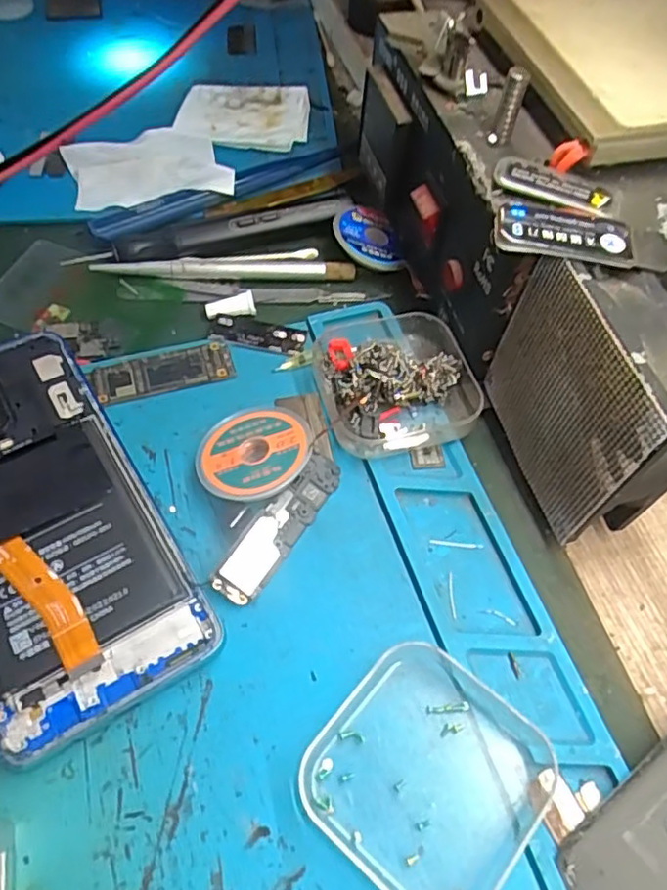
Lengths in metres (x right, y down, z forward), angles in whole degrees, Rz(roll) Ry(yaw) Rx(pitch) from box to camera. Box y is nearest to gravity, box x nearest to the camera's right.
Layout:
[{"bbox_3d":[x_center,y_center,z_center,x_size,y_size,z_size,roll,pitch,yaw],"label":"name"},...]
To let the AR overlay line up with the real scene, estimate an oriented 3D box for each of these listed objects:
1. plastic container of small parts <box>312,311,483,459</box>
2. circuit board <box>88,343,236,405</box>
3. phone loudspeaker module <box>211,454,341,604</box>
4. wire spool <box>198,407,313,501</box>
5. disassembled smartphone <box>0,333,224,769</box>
[{"bbox_3d":[0.028,-0.028,0.270,0.064,0.024,0.061,-11,58,-11],"label":"plastic container of small parts"},{"bbox_3d":[-0.075,-0.032,0.278,0.059,0.006,0.021,-15,59,-14],"label":"circuit board"},{"bbox_3d":[-0.020,0.030,0.240,0.017,0.004,0.066,41,59,-5],"label":"phone loudspeaker module"},{"bbox_3d":[-0.031,0.003,0.249,0.044,0.006,0.040,-8,53,10],"label":"wire spool"},{"bbox_3d":[-0.110,0.025,0.237,0.074,0.011,0.159,-27,63,-20],"label":"disassembled smartphone"}]

